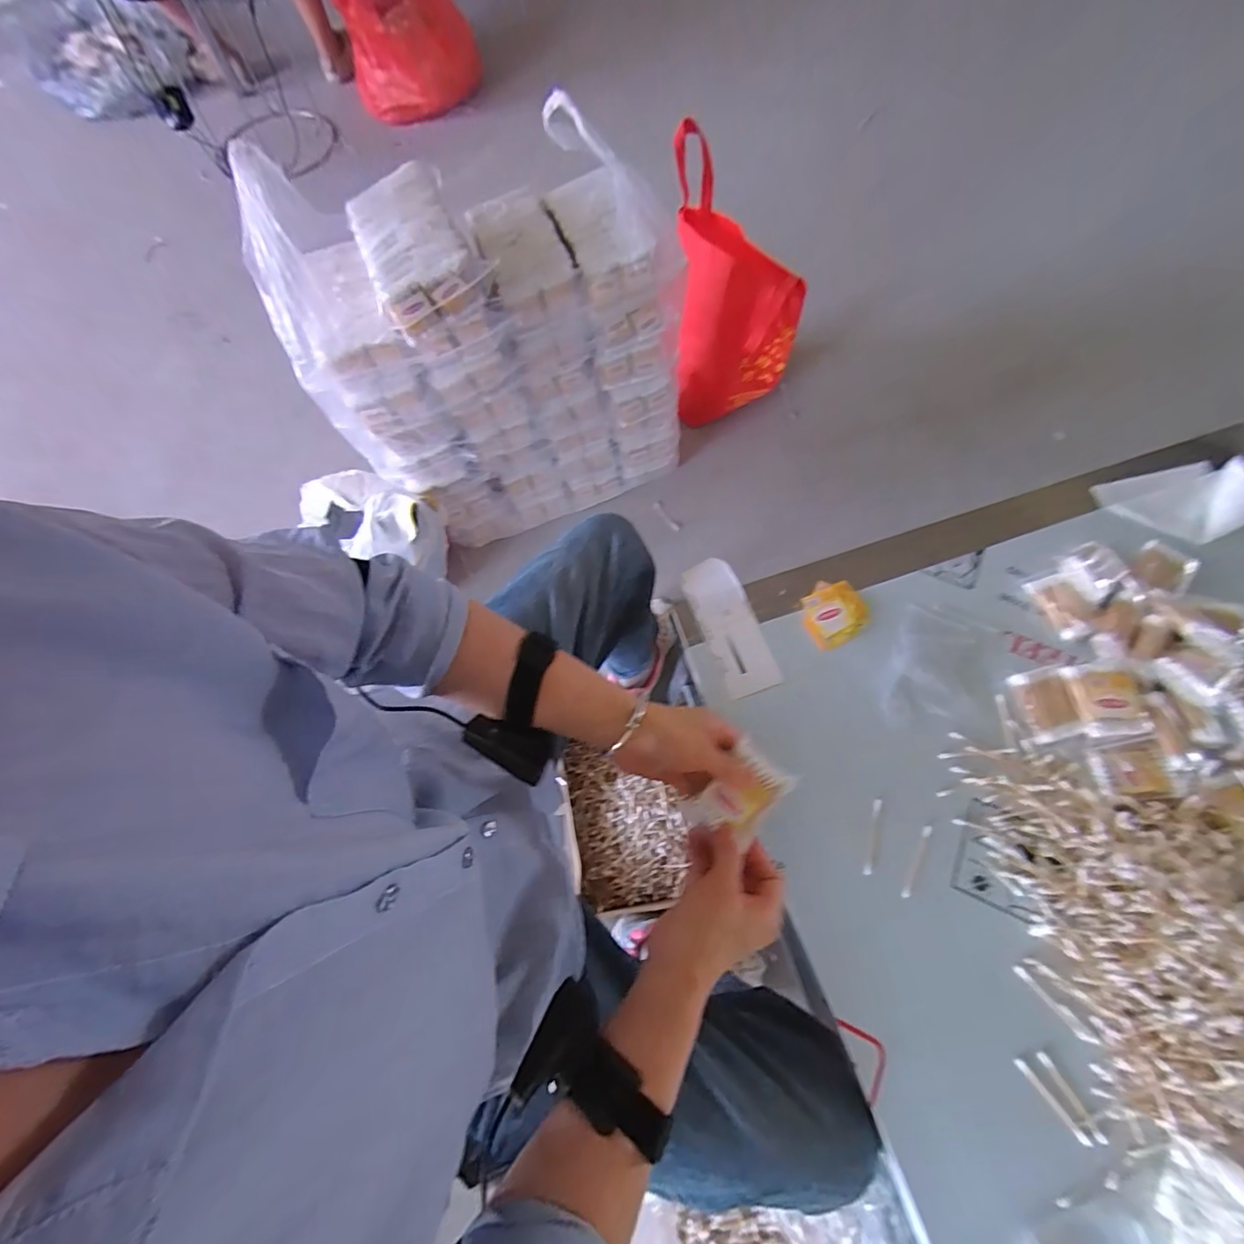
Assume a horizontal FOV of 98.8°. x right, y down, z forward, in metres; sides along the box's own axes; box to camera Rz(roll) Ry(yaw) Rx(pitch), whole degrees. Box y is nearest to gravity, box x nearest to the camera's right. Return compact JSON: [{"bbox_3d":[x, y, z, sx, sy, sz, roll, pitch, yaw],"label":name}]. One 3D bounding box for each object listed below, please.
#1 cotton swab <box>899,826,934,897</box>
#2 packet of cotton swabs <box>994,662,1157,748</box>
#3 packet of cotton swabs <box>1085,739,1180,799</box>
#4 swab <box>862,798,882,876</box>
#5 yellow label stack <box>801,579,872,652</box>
[{"bbox_3d":[0.288,0.233,0.517,0.009,0.004,0.072,28,73,12],"label":"cotton swab"},{"bbox_3d":[0.461,0.080,0.544,0.099,0.024,0.078,-14,70,23],"label":"packet of cotton swabs"},{"bbox_3d":[0.497,0.145,0.523,0.063,0.018,0.054,-3,68,0],"label":"packet of cotton swabs"},{"bbox_3d":[0.249,0.213,0.529,0.010,0.004,0.072,17,71,8],"label":"swab"},{"bbox_3d":[0.241,-0.011,0.605,0.075,0.009,0.072,-24,70,-8],"label":"yellow label stack"}]

